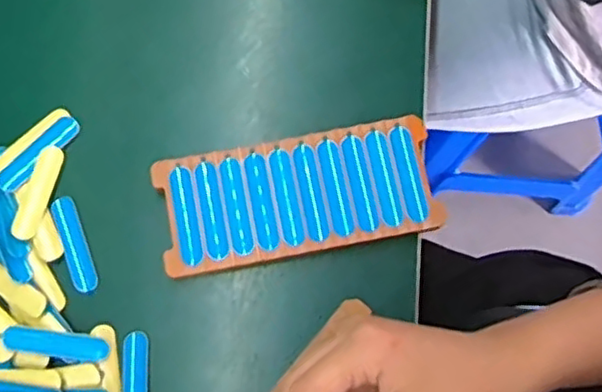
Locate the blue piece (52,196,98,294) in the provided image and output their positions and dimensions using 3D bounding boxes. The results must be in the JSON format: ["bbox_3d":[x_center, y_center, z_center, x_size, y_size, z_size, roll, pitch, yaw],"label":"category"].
[{"bbox_3d":[-0.145,0.031,0.415,0.016,0.004,0.063,-19,78,-5],"label":"blue piece"}]

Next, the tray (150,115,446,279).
[{"bbox_3d":[-0.002,0.000,0.417,0.171,0.016,0.075,-10,77,-3],"label":"tray"}]

